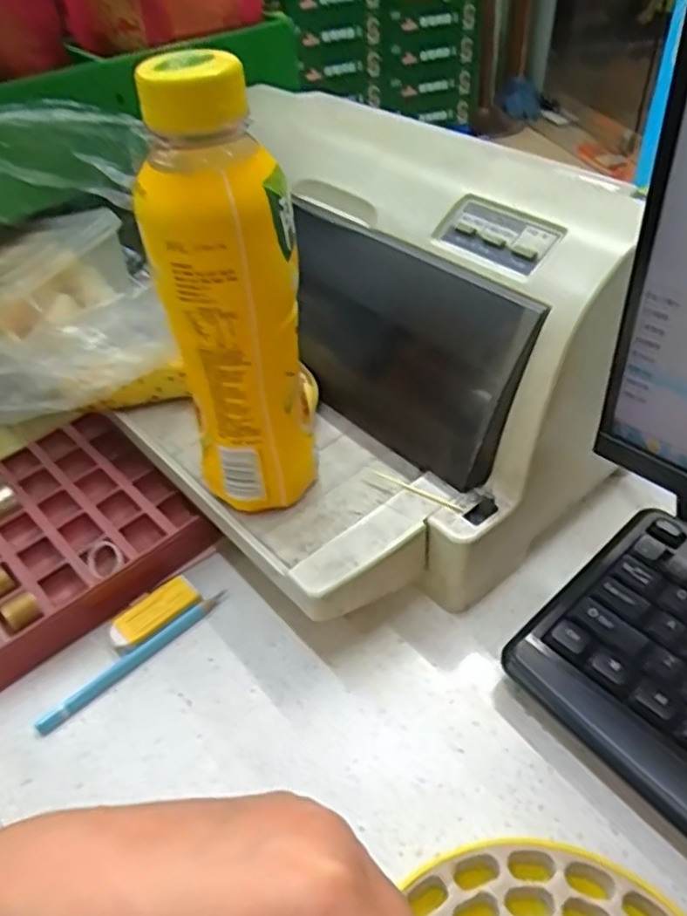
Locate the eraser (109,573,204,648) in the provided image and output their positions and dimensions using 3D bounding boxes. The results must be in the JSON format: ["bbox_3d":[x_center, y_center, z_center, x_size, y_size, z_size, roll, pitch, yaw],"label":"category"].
[{"bbox_3d":[-0.107,0.088,0.395,0.051,0.008,0.024,-33,50,-27],"label":"eraser"}]

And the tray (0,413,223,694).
[{"bbox_3d":[-0.179,0.046,0.422,0.149,0.034,0.135,-34,51,-29],"label":"tray"}]

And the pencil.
[{"bbox_3d":[-0.111,0.107,0.375,0.112,0.004,0.010,-33,51,-28],"label":"pencil"}]

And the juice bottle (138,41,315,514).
[{"bbox_3d":[-0.051,-0.062,0.325,0.061,0.210,0.051,-10,44,-6],"label":"juice bottle"}]

